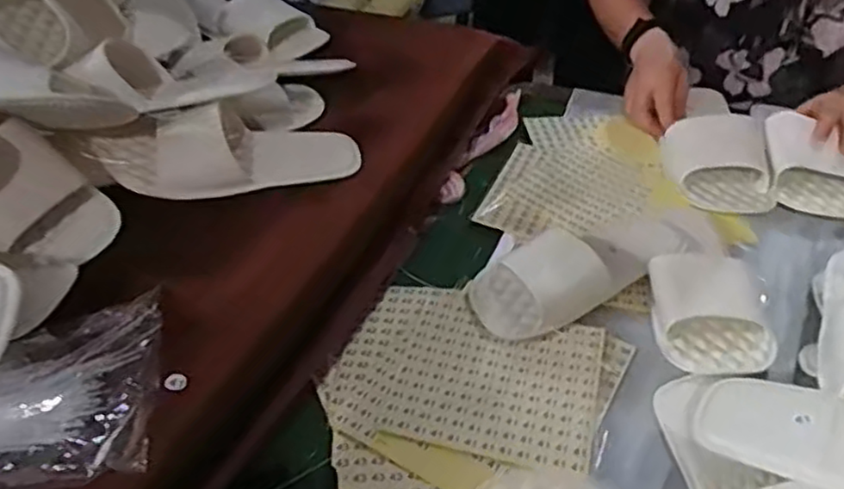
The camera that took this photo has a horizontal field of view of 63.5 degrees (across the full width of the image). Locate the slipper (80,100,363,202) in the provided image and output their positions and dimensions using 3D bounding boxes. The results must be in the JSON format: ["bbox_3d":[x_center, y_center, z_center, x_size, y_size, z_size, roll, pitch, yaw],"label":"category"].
[{"bbox_3d":[-0.180,-0.094,0.637,0.238,0.072,0.082,-9,41,-9],"label":"slipper"}]

